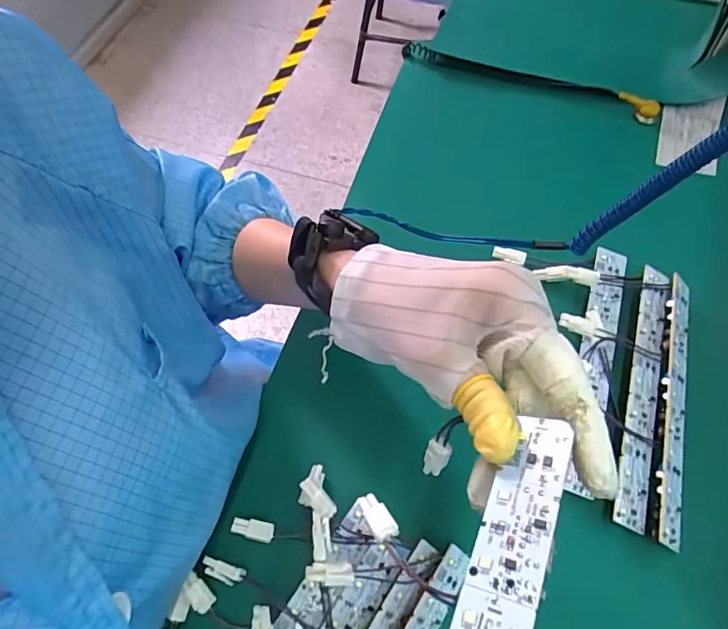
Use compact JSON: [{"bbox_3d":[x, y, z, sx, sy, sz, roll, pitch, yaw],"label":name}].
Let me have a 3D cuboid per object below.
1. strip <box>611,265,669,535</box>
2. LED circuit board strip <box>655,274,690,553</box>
[{"bbox_3d":[0.198,0.048,0.341,0.025,0.004,0.197,28,63,-9],"label":"strip"},{"bbox_3d":[0.213,0.057,0.332,0.021,0.007,0.193,30,62,-18],"label":"LED circuit board strip"}]

